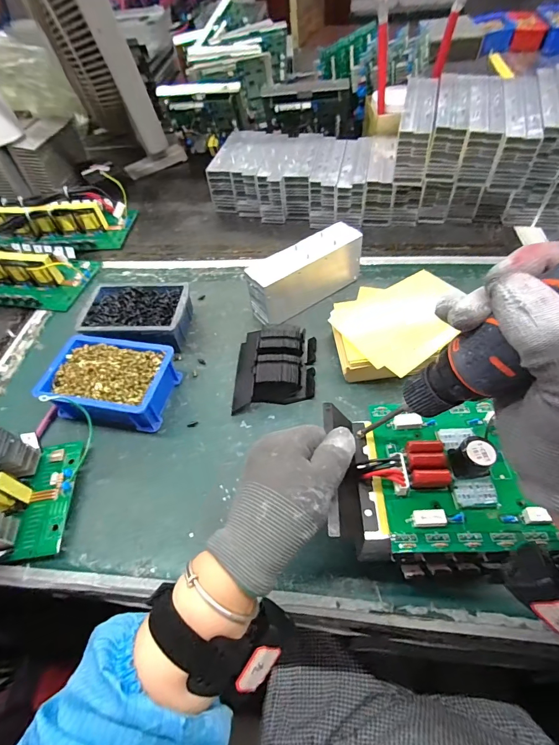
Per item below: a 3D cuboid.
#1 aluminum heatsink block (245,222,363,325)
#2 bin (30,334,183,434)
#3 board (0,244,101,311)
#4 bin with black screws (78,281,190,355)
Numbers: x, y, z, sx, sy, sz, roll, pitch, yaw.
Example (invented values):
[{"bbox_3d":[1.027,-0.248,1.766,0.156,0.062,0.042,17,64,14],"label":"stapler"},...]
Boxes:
[{"bbox_3d":[0.036,-0.143,0.547,0.172,0.078,0.053,-33,58,-17],"label":"aluminum heatsink block"},{"bbox_3d":[-0.209,0.016,0.477,0.154,0.056,0.110,6,55,10],"label":"bin"},{"bbox_3d":[-0.526,-0.181,0.651,0.410,0.058,0.133,3,55,8],"label":"board"},{"bbox_3d":[-0.201,-0.075,0.544,0.148,0.050,0.105,1,54,6],"label":"bin with black screws"}]

